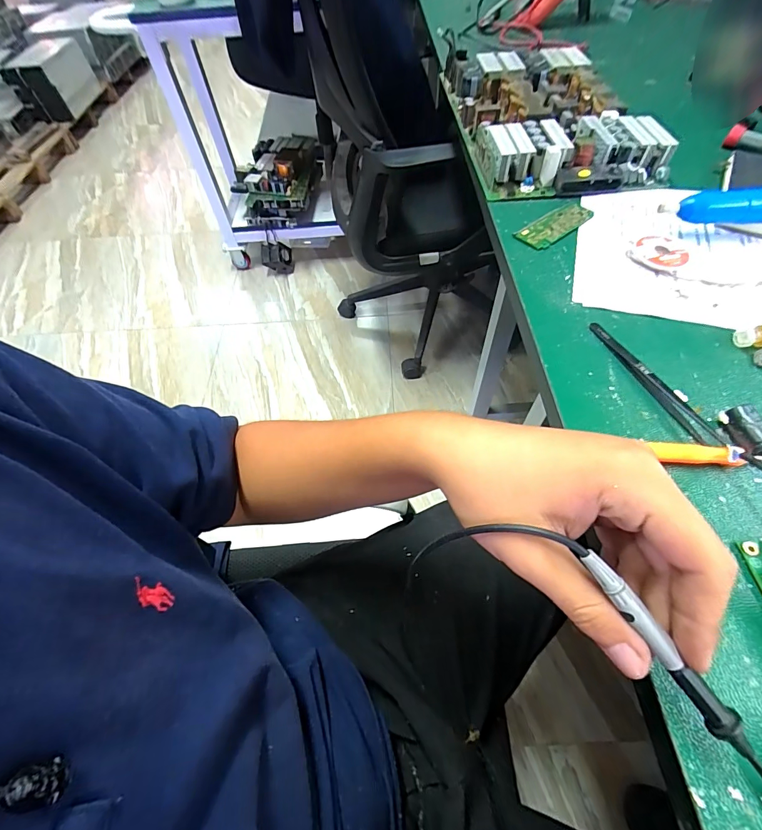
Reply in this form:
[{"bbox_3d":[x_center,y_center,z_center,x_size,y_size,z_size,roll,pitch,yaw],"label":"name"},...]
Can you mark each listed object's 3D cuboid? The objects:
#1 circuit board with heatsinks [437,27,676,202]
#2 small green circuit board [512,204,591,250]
[{"bbox_3d":[0.200,-0.393,0.495,0.198,0.040,0.357,-5,56,1],"label":"circuit board with heatsinks"},{"bbox_3d":[0.174,-0.189,0.385,0.086,0.005,0.031,-34,61,-17],"label":"small green circuit board"}]

